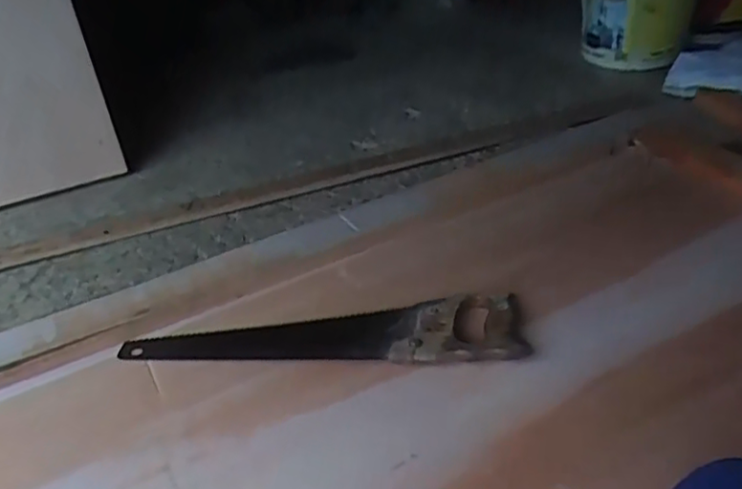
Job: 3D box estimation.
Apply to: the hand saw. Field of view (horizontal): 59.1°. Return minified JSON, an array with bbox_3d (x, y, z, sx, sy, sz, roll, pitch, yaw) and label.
[{"bbox_3d":[-0.063,0.117,0.849,0.508,0.020,0.109,-2,35,3],"label":"hand saw"}]

